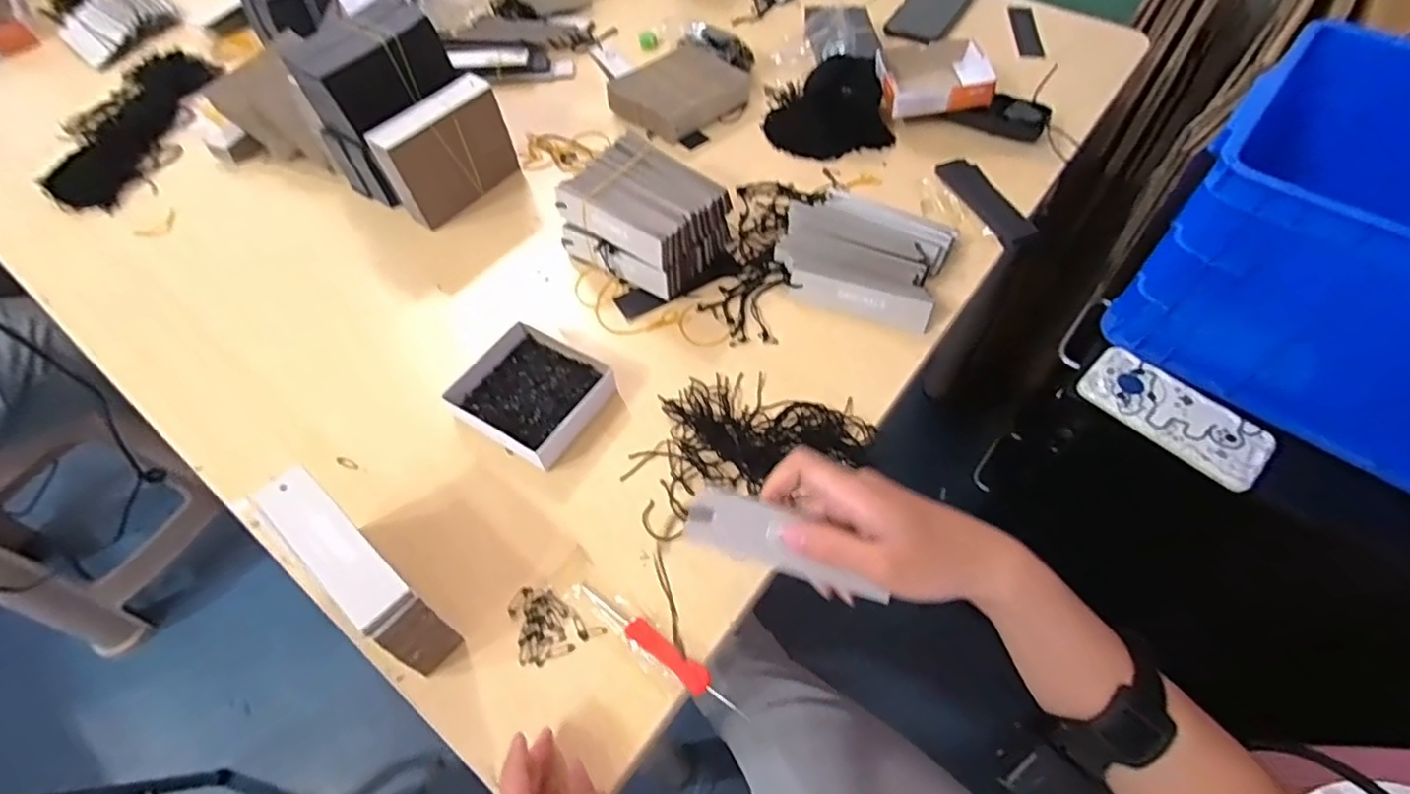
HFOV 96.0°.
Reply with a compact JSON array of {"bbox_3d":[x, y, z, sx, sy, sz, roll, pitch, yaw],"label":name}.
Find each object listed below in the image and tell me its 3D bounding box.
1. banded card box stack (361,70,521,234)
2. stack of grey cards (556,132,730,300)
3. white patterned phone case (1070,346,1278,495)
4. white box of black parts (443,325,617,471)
[{"bbox_3d":[-0.260,-0.248,0.644,0.035,0.104,0.127,34,64,21],"label":"banded card box stack"},{"bbox_3d":[-0.057,-0.167,0.601,0.130,0.076,0.104,33,64,21],"label":"stack of grey cards"},{"bbox_3d":[0.465,0.016,0.629,0.078,0.016,0.168,-36,63,-20],"label":"white patterned phone case"},{"bbox_3d":[-0.144,-0.006,0.533,0.113,0.027,0.099,28,62,18],"label":"white box of black parts"}]

